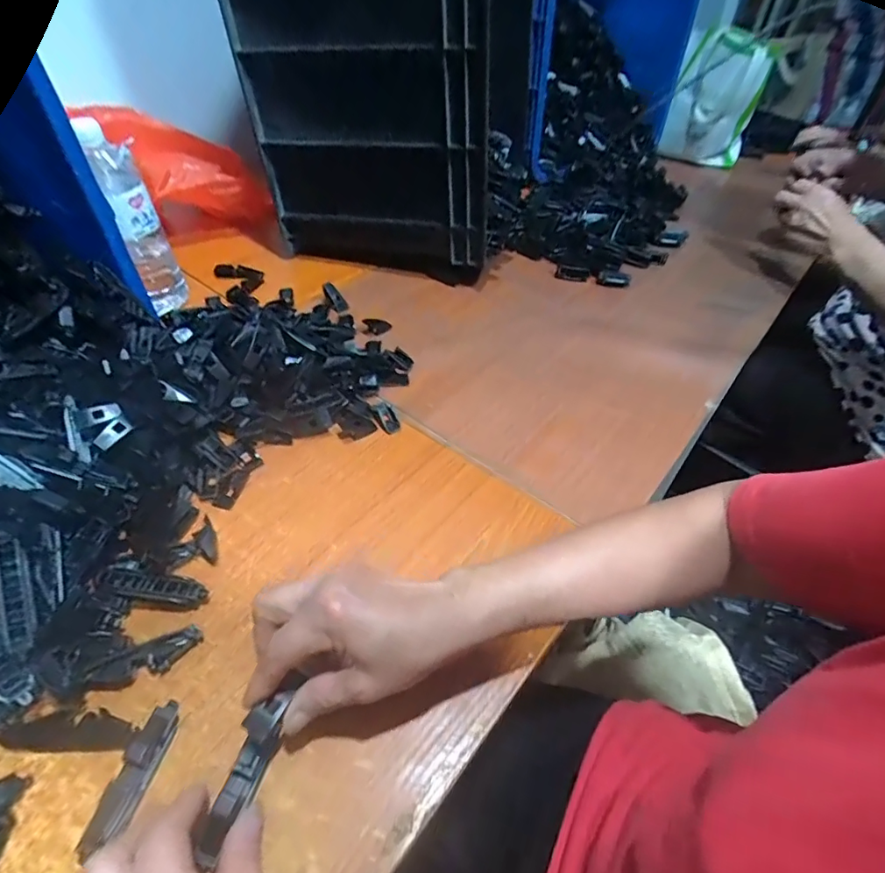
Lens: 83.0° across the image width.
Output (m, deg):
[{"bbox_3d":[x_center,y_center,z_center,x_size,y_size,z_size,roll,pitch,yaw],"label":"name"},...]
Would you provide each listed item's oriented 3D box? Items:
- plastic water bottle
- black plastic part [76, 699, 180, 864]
[{"bbox_3d":[-0.358,-0.249,0.595,0.052,0.214,0.056,-29,54,-28],"label":"plastic water bottle"},{"bbox_3d":[-0.186,0.203,0.301,0.020,0.016,0.079,10,46,6],"label":"black plastic part"}]

